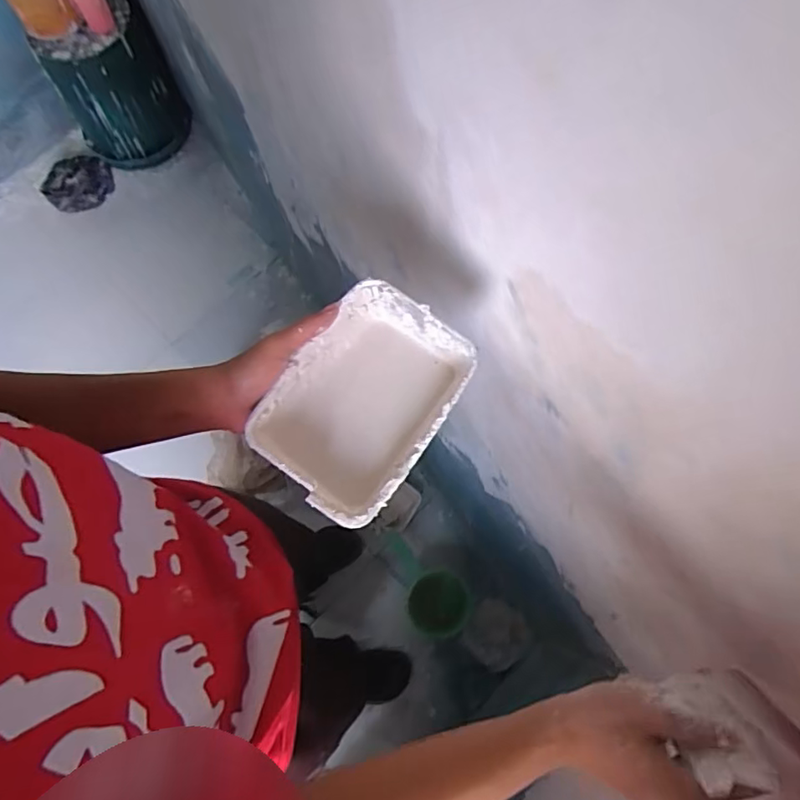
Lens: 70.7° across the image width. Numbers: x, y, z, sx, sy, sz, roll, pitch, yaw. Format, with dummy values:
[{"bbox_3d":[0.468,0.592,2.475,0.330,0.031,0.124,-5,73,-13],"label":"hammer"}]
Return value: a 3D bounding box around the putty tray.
[{"bbox_3d":[-0.029,0.007,0.476,0.121,0.086,0.175,33,77,7],"label":"putty tray"}]

